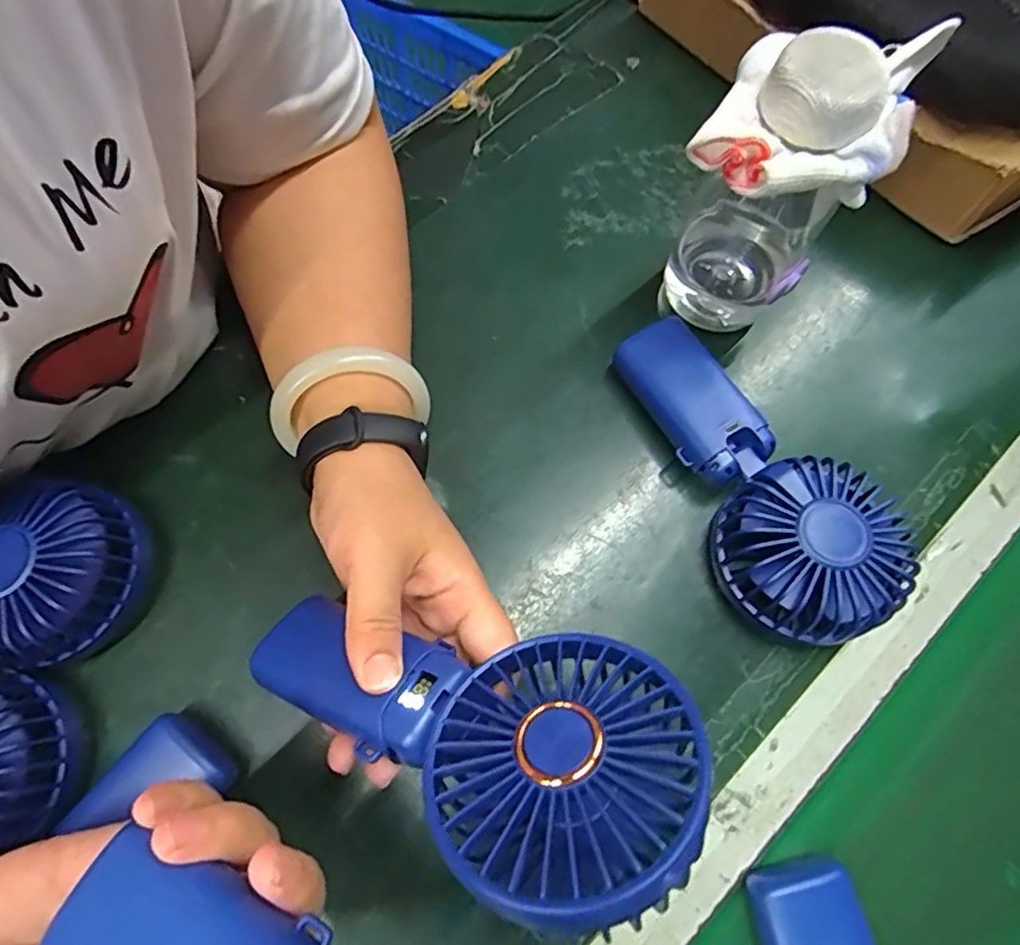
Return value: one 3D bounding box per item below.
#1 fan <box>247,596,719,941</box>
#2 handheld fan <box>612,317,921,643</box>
[{"bbox_3d":[-0.016,0.091,0.226,0.176,0.038,0.084,10,45,35],"label":"fan"},{"bbox_3d":[0.120,-0.003,0.315,0.078,0.051,0.179,-27,74,-9],"label":"handheld fan"}]

